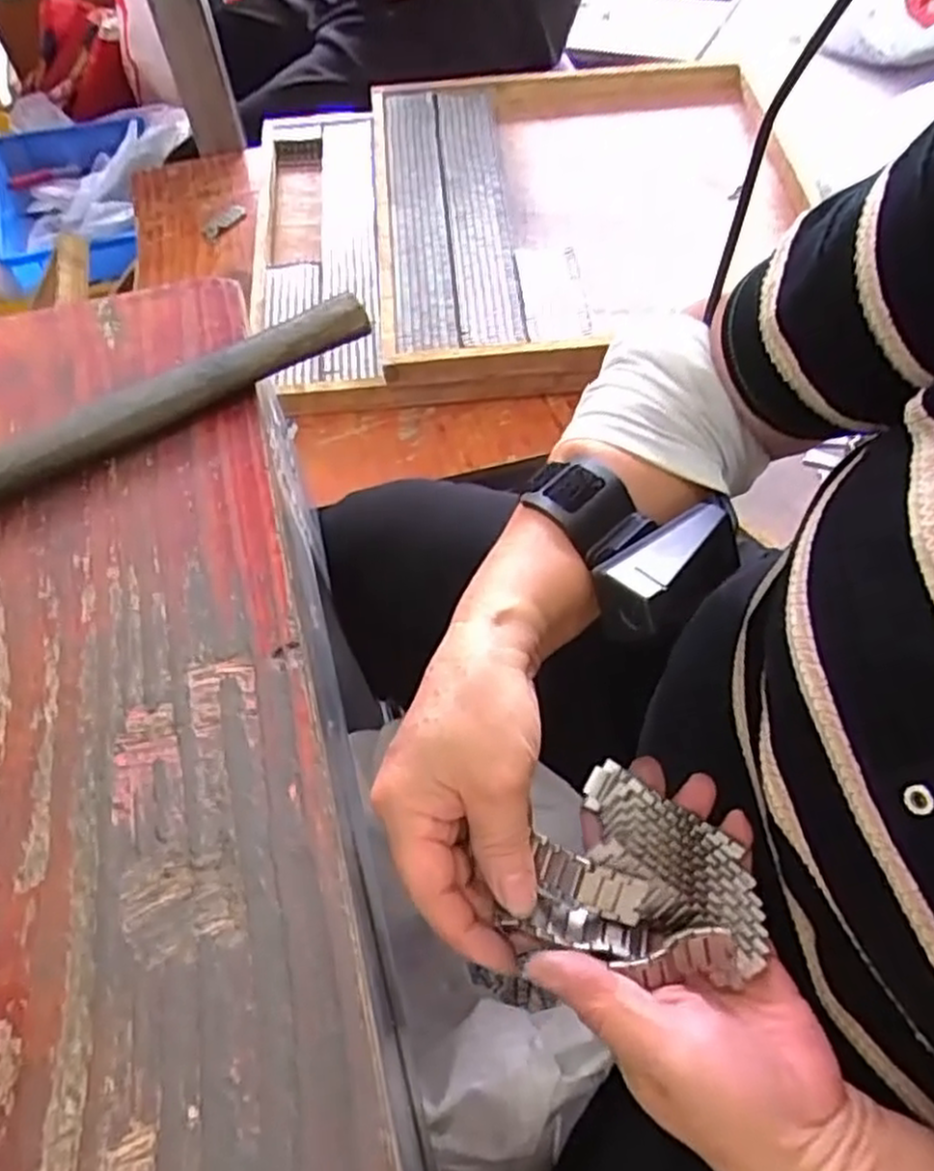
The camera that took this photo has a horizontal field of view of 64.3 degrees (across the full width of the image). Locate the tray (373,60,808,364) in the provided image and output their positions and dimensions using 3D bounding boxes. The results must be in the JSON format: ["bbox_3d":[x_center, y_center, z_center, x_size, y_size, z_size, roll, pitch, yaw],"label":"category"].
[{"bbox_3d":[0.115,-0.364,0.716,0.400,0.055,0.394,-7,61,-2],"label":"tray"}]

